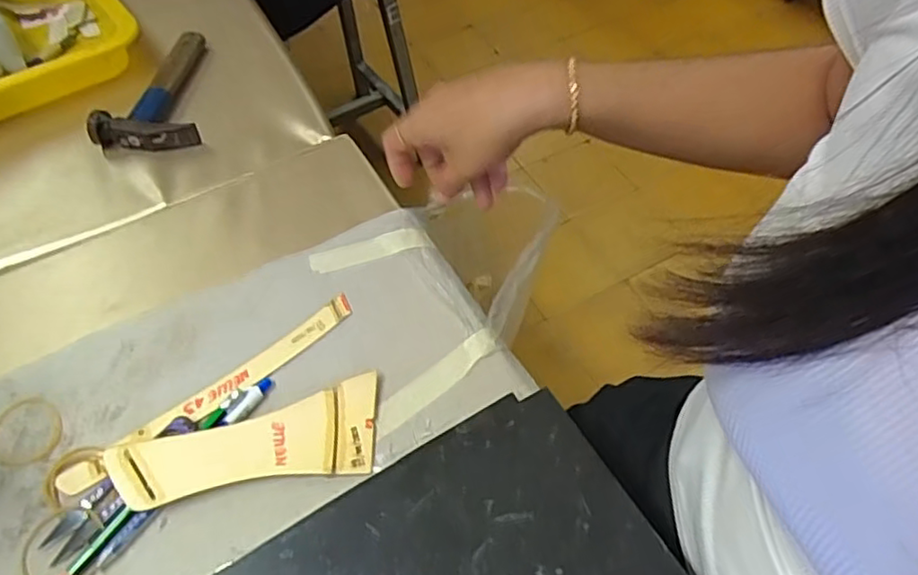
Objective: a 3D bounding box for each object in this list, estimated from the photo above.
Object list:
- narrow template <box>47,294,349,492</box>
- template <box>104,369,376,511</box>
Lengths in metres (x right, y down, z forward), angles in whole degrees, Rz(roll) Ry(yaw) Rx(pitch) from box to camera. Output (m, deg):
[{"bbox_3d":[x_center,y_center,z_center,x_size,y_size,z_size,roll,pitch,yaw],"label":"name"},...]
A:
[{"bbox_3d":[-0.158,0.065,0.420,0.204,0.010,0.022,-34,61,-22],"label":"narrow template"},{"bbox_3d":[-0.126,0.097,0.393,0.157,0.015,0.055,-13,55,-10],"label":"template"}]

